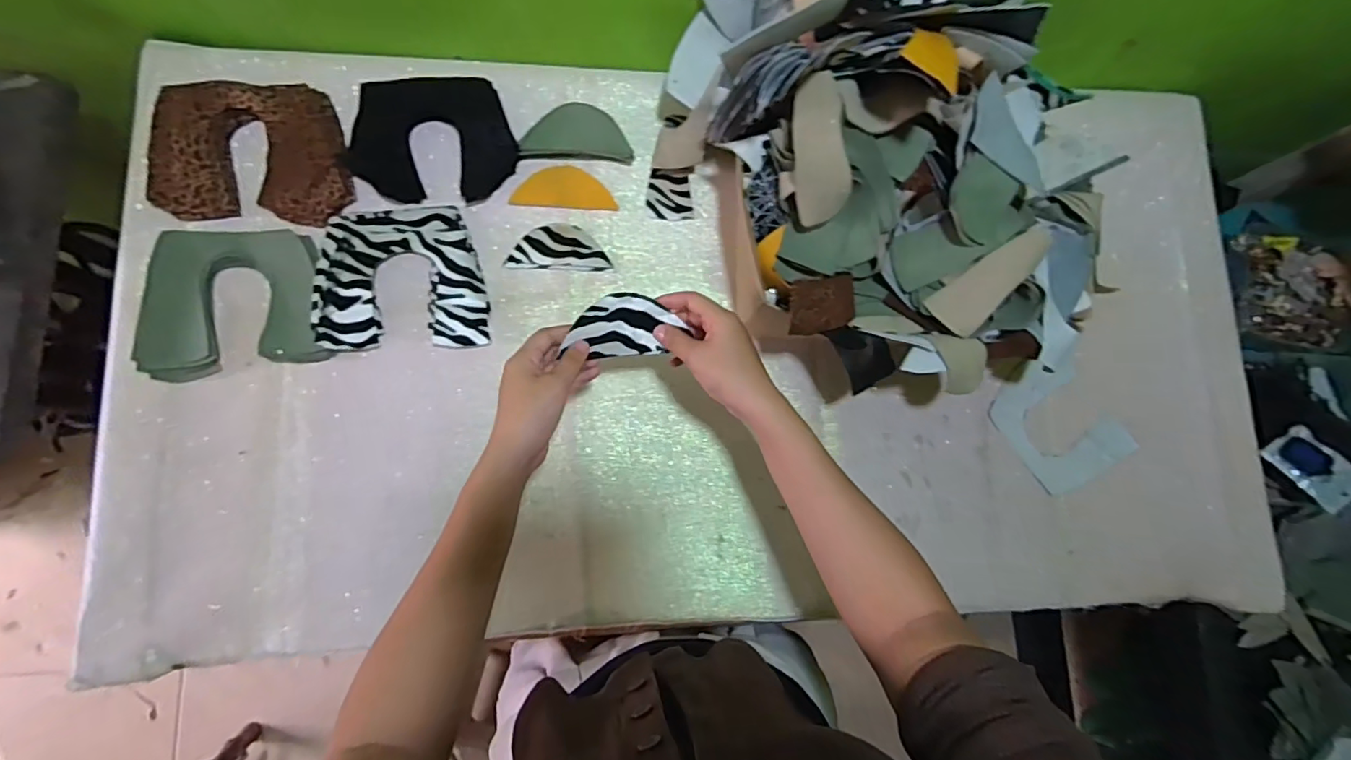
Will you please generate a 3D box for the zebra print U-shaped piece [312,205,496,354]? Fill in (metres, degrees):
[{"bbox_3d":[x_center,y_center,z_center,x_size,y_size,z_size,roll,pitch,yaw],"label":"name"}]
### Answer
[{"bbox_3d":[-0.270,-0.105,0.564,0.156,0.018,0.145,-3,81,-8],"label":"zebra print U-shaped piece"}]

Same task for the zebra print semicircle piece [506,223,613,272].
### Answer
[{"bbox_3d":[-0.123,-0.141,0.601,0.104,0.004,0.049,0,81,-7],"label":"zebra print semicircle piece"}]

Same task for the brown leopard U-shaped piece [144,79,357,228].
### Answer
[{"bbox_3d":[-0.420,-0.221,0.565,0.167,0.016,0.141,-11,90,-15],"label":"brown leopard U-shaped piece"}]

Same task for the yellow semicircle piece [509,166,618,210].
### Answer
[{"bbox_3d":[-0.119,-0.208,0.612,0.108,0.004,0.047,1,81,-7],"label":"yellow semicircle piece"}]

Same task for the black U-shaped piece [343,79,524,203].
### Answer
[{"bbox_3d":[-0.251,-0.250,0.588,0.161,0.018,0.121,-6,82,-8],"label":"black U-shaped piece"}]

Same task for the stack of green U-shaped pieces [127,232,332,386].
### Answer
[{"bbox_3d":[-0.419,-0.075,0.540,0.150,0.020,0.140,-4,81,-8],"label":"stack of green U-shaped pieces"}]

